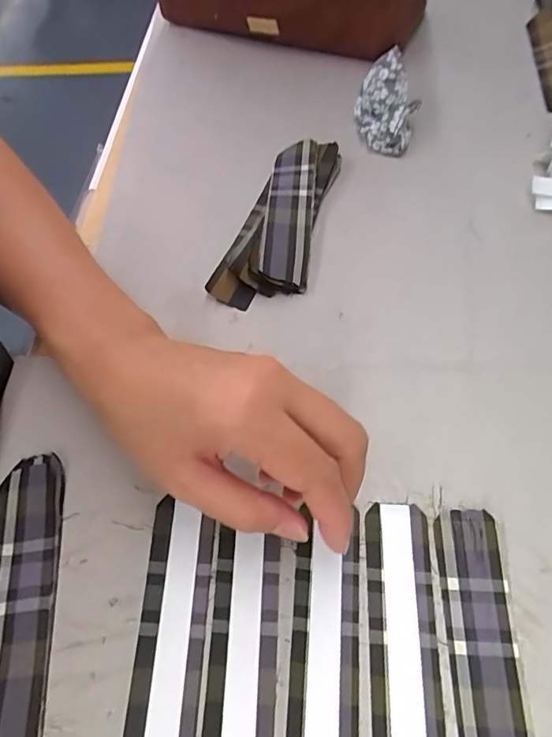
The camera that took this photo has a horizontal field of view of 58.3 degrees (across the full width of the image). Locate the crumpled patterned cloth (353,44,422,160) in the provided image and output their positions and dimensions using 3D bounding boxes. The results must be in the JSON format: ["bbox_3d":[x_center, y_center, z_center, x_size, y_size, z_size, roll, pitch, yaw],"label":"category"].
[{"bbox_3d":[0.092,-0.213,0.401,0.049,0.048,0.061,1,61,3],"label":"crumpled patterned cloth"}]

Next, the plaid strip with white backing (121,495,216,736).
[{"bbox_3d":[-0.051,0.135,0.231,0.033,0.005,0.135,3,63,-1],"label":"plaid strip with white backing"}]

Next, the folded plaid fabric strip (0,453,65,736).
[{"bbox_3d":[-0.126,0.115,0.238,0.034,0.012,0.146,-7,60,-1],"label":"folded plaid fabric strip"}]

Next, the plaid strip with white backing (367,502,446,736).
[{"bbox_3d":[0.060,0.136,0.229,0.031,0.006,0.142,2,61,4],"label":"plaid strip with white backing"}]

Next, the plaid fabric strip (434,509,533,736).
[{"bbox_3d":[0.096,0.137,0.223,0.030,0.004,0.141,0,61,3],"label":"plaid fabric strip"}]

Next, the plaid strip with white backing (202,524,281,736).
[{"bbox_3d":[-0.016,0.141,0.228,0.032,0.004,0.122,0,61,3],"label":"plaid strip with white backing"}]

